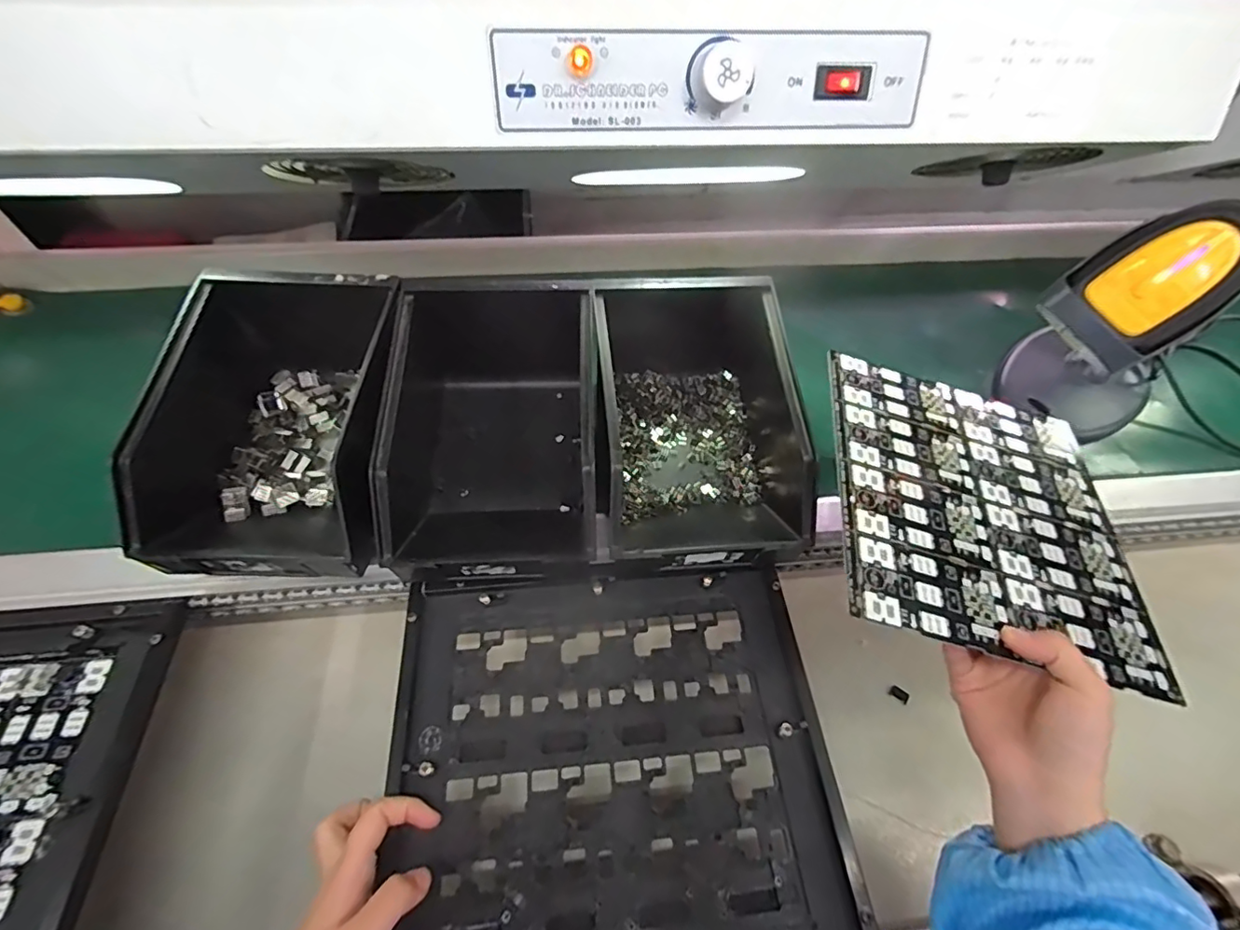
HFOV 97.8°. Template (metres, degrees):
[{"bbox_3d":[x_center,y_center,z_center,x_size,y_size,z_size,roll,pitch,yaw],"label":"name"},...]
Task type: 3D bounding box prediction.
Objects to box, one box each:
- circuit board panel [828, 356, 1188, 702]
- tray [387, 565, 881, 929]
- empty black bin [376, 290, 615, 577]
[{"bbox_3d":[0.250,0.024,0.378,0.205,0.004,0.221,16,53,-4],"label":"circuit board panel"},{"bbox_3d":[0.000,0.202,0.377,0.290,0.016,0.258,-3,56,-5],"label":"tray"},{"bbox_3d":[-0.102,-0.018,0.442,0.165,0.130,0.216,-2,56,-4],"label":"empty black bin"}]

